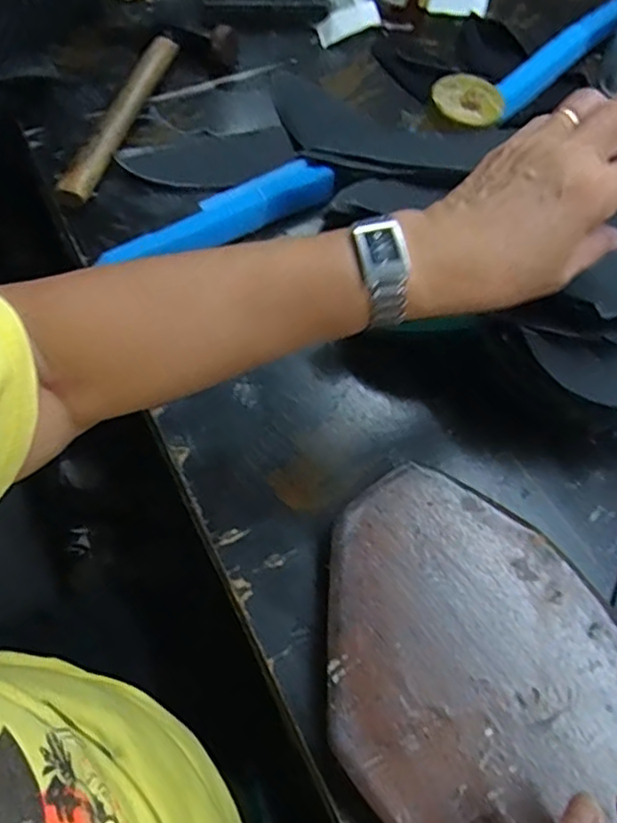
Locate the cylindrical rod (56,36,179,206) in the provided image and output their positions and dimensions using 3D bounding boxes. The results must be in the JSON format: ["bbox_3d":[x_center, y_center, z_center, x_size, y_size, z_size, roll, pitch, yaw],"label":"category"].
[{"bbox_3d":[-0.168,-0.265,0.560,0.026,0.023,0.202,19,64,6],"label":"cylindrical rod"}]

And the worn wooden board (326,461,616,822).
[{"bbox_3d":[0.104,0.162,0.347,0.167,0.024,0.262,-35,70,-18],"label":"worn wooden board"}]

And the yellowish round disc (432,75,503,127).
[{"bbox_3d":[0.121,-0.236,0.469,0.053,0.010,0.045,19,63,8],"label":"yellowish round disc"}]

